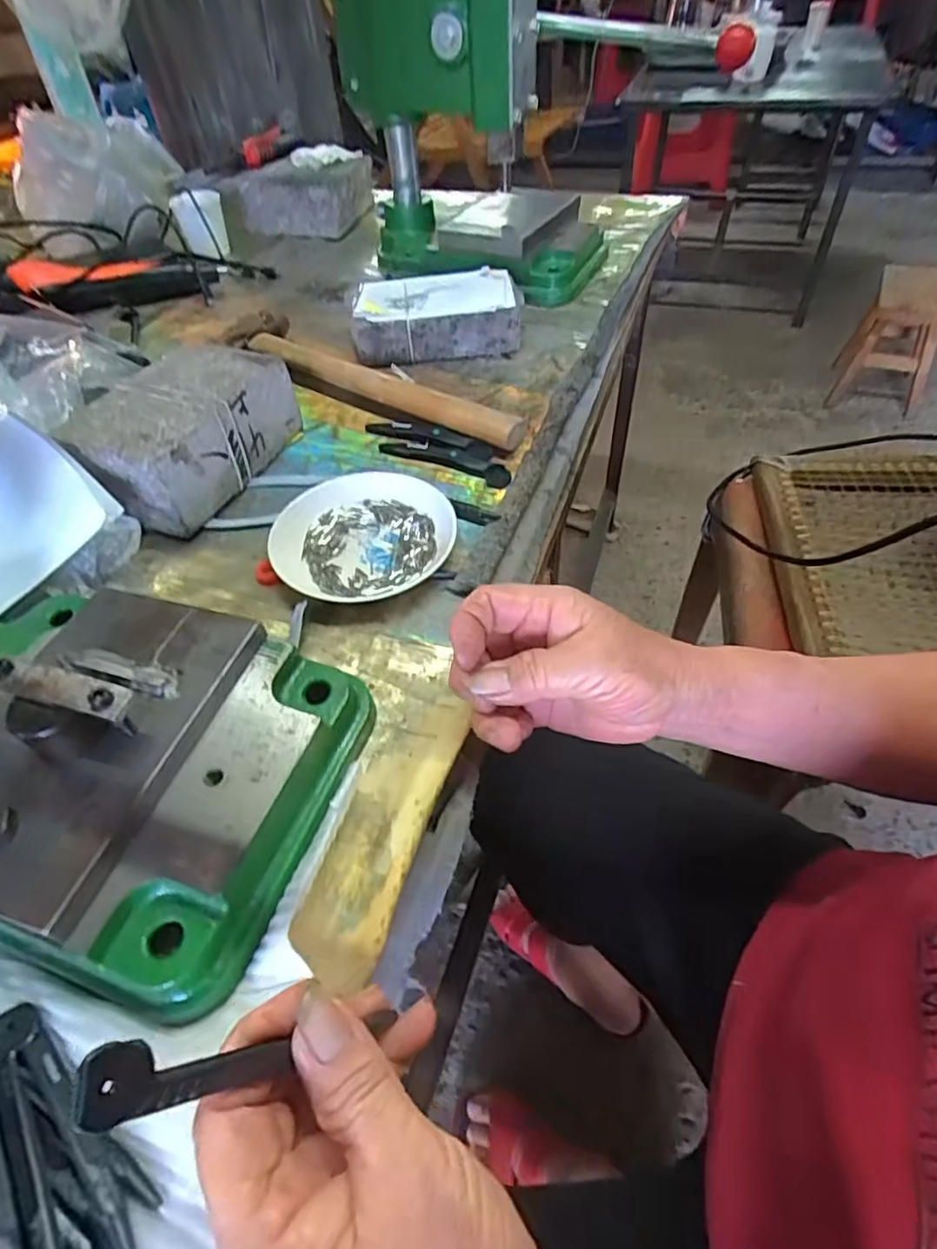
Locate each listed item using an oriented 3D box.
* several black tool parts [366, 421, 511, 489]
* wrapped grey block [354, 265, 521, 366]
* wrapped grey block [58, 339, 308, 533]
[{"bbox_3d":[-0.025,-0.138,0.464,0.132,0.010,0.038,24,55,23],"label":"several black tool parts"},{"bbox_3d":[-0.031,-0.288,0.563,0.151,0.048,0.094,-8,49,-3],"label":"wrapped grey block"},{"bbox_3d":[-0.208,-0.141,0.444,0.098,0.058,0.149,16,52,17],"label":"wrapped grey block"}]

